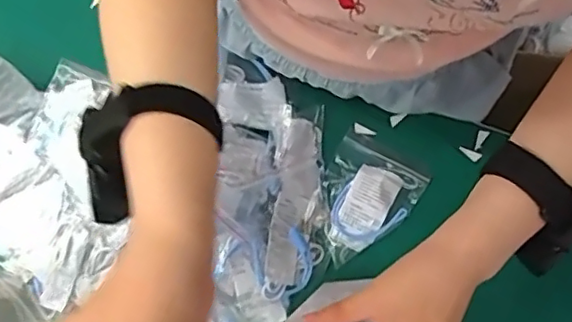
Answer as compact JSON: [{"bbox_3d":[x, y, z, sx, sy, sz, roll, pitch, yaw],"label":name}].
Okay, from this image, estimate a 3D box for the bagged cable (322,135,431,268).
[{"bbox_3d":[0.069,0.039,0.549,0.086,0.009,0.108,29,78,7],"label":"bagged cable"}]

